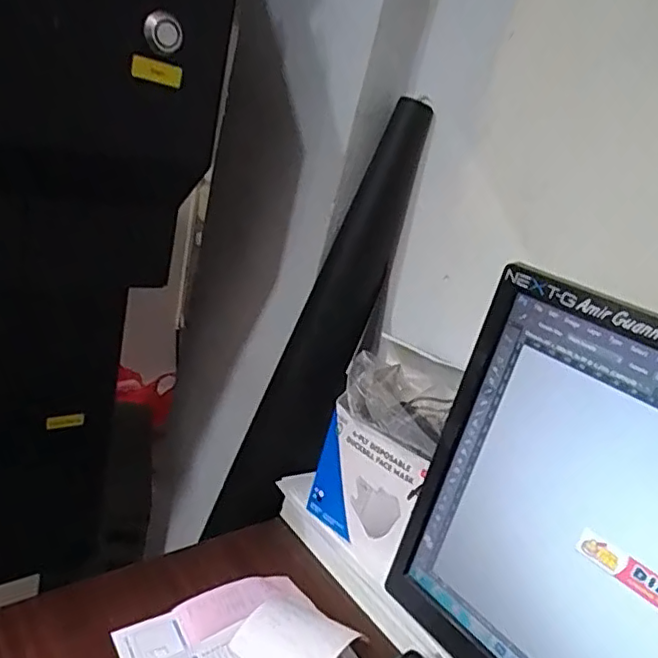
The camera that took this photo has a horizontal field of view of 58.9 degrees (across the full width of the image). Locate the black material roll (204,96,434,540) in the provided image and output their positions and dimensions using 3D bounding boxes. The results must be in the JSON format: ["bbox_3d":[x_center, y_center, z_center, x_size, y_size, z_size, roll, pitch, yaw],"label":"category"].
[{"bbox_3d":[0.001,0.012,0.619,0.064,0.487,0.061,14,14,-42],"label":"black material roll"}]

